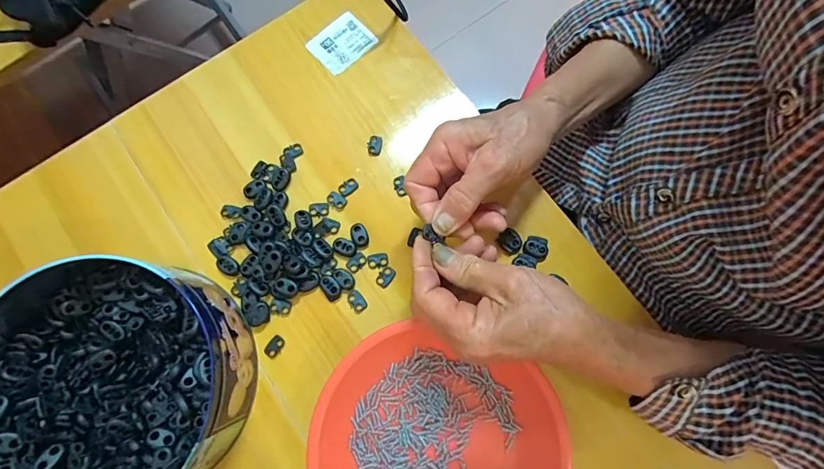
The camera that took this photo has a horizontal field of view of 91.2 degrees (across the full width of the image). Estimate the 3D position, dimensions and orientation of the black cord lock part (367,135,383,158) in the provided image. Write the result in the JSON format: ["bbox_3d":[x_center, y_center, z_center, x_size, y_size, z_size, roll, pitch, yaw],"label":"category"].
[{"bbox_3d":[-0.035,-0.084,0.384,0.014,0.004,0.020,2,77,1],"label":"black cord lock part"}]

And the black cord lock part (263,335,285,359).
[{"bbox_3d":[-0.119,0.097,0.346,0.012,0.004,0.019,36,80,8],"label":"black cord lock part"}]

